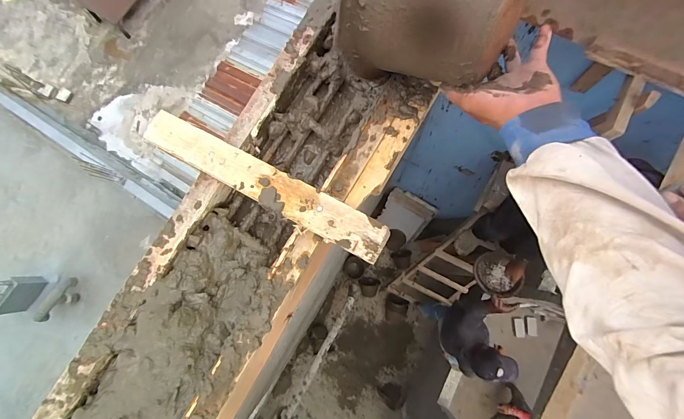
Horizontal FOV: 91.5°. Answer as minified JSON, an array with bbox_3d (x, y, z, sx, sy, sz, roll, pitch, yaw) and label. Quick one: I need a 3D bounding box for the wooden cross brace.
[{"bbox_3d":[-0.120,-0.042,0.485,0.398,0.032,0.056,29,81,6],"label":"wooden cross brace"}]

